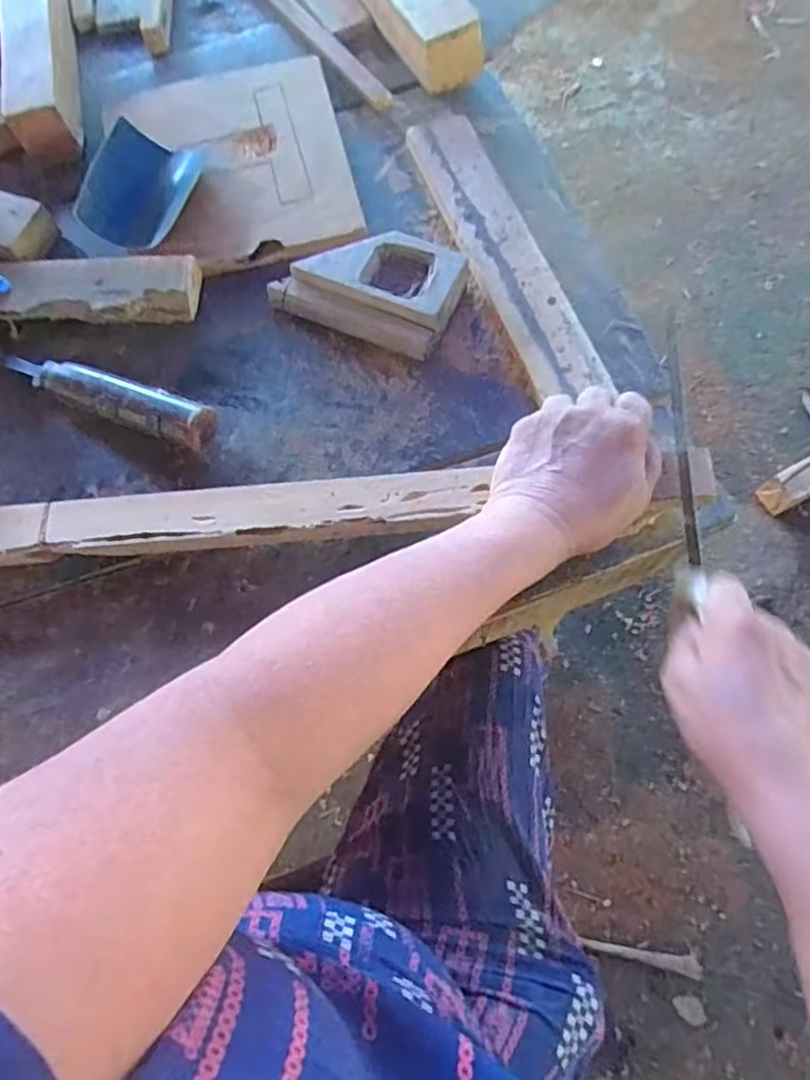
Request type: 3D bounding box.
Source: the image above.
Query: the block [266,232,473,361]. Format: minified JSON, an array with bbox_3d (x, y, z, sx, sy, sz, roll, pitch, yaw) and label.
[{"bbox_3d":[-0.025,-0.185,0.471,0.123,0.030,0.072,22,72,9],"label":"block"}]

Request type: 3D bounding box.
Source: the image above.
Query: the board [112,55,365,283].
[{"bbox_3d":[-0.133,-0.296,0.519,0.173,0.011,0.197,-11,70,-3],"label":"board"}]

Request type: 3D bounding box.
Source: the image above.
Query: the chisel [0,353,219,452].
[{"bbox_3d":[-0.246,-0.111,0.460,0.250,0.032,0.029,20,72,8],"label":"chisel"}]

